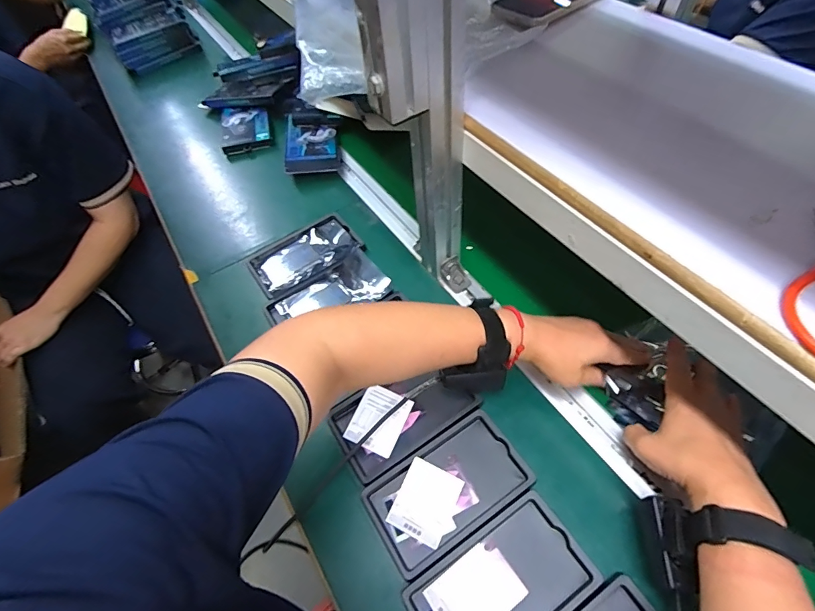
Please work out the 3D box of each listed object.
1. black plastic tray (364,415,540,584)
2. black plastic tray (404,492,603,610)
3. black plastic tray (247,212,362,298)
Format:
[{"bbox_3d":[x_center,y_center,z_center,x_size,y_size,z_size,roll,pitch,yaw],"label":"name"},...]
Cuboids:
[{"bbox_3d":[0.041,0.188,0.423,0.159,0.013,0.091,-30,59,-15],"label":"black plastic tray"},{"bbox_3d":[0.085,0.259,0.377,0.157,0.023,0.094,-30,59,-15],"label":"black plastic tray"},{"bbox_3d":[-0.153,-0.077,0.618,0.159,0.016,0.102,-31,59,-16],"label":"black plastic tray"}]

